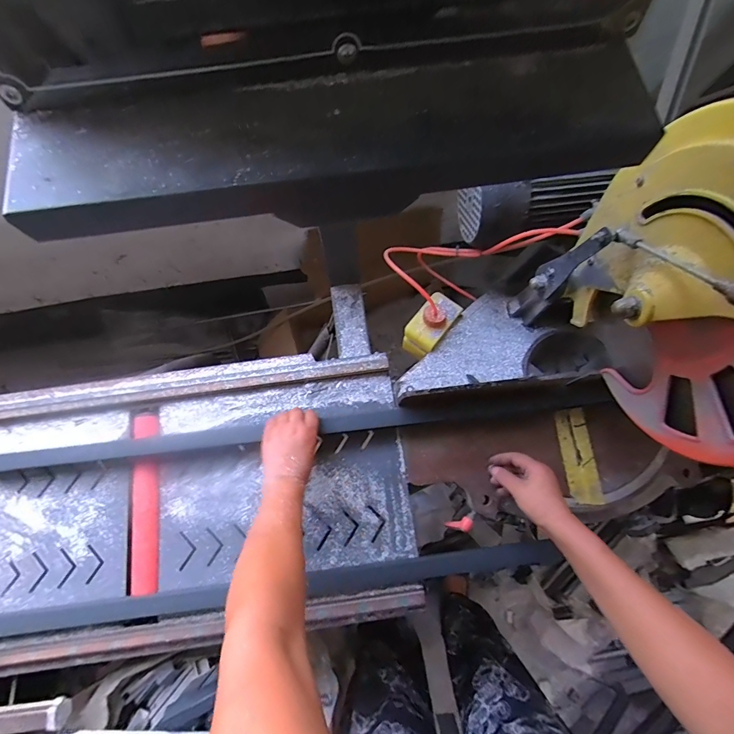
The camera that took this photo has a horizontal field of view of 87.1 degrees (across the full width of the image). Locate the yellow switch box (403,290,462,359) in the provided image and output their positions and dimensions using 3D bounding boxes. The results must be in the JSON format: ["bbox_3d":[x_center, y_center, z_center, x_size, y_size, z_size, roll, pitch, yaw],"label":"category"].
[{"bbox_3d":[0.117,-0.075,0.700,0.062,0.084,0.107,40,79,10],"label":"yellow switch box"}]

